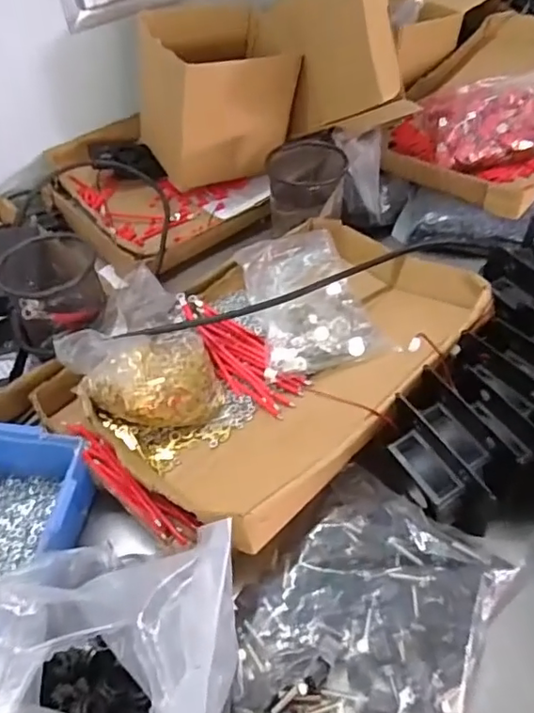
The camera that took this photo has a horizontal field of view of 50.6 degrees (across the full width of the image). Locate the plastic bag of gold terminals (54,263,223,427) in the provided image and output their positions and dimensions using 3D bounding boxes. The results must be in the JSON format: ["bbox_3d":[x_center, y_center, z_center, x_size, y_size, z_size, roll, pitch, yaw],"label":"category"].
[{"bbox_3d":[-0.107,0.000,0.495,0.112,0.053,0.145,-35,56,-25],"label":"plastic bag of gold terminals"}]

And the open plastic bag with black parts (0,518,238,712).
[{"bbox_3d":[-0.089,0.183,0.289,0.140,0.121,0.178,-1,49,3],"label":"open plastic bag with black parts"}]

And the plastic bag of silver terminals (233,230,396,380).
[{"bbox_3d":[0.038,-0.059,0.541,0.111,0.038,0.166,-10,49,-6],"label":"plastic bag of silver terminals"}]

